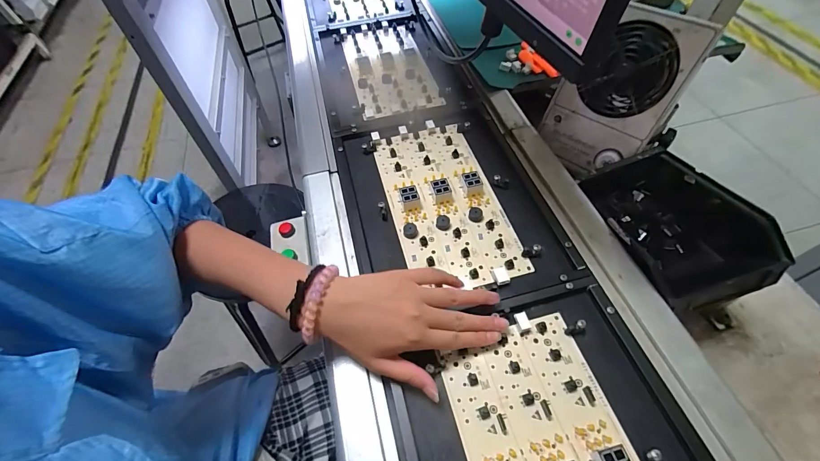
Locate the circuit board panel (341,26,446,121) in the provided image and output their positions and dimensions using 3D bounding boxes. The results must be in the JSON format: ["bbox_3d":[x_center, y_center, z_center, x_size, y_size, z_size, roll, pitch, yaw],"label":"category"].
[{"bbox_3d":[-0.040,-0.284,0.623,0.125,0.026,0.263,-13,59,-6],"label":"circuit board panel"}]

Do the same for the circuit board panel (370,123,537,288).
[{"bbox_3d":[0.038,-0.048,0.446,0.130,0.021,0.257,-13,54,-6],"label":"circuit board panel"}]

